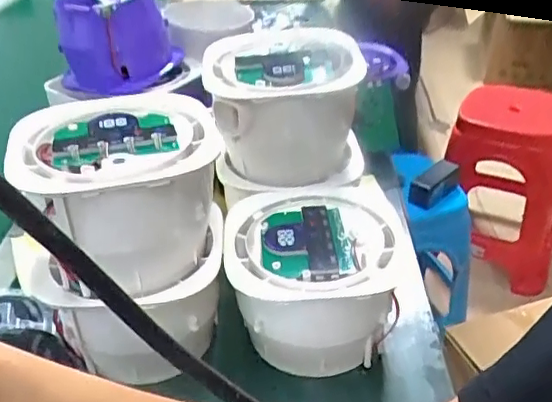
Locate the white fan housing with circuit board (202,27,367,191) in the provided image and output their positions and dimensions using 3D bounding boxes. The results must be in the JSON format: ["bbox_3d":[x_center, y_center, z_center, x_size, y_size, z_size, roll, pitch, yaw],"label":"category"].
[{"bbox_3d":[0.008,-0.089,0.537,0.135,0.108,0.148,-7,34,-9],"label":"white fan housing with circuit board"}]

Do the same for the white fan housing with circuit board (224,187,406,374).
[{"bbox_3d":[0.029,0.069,0.470,0.133,0.097,0.152,-3,33,-3],"label":"white fan housing with circuit board"}]

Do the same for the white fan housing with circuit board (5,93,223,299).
[{"bbox_3d":[-0.108,-0.007,0.418,0.136,0.100,0.138,-5,34,-7],"label":"white fan housing with circuit board"}]

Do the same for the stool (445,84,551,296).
[{"bbox_3d":[0.661,-0.049,1.661,0.322,0.473,0.322,15,37,23],"label":"stool"}]

